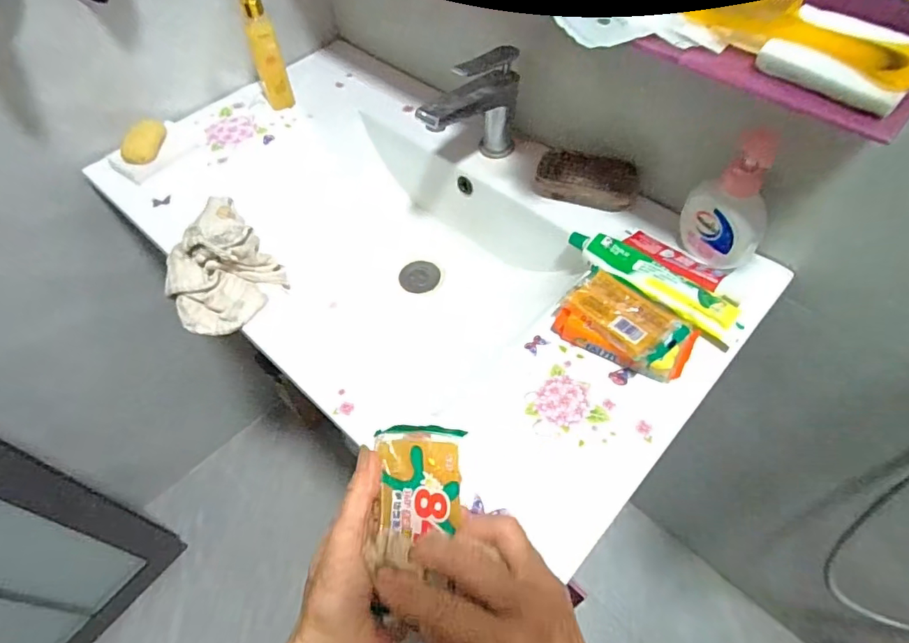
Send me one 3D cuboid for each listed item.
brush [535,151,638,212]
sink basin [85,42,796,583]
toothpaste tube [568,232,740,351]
[{"bbox_3d":[0.162,-0.170,0.647,0.122,0.043,0.058,15,63,14],"label":"brush"},{"bbox_3d":[-0.060,-0.096,0.693,0.769,0.160,0.449,39,71,24],"label":"sink basin"},{"bbox_3d":[0.208,-0.046,0.561,0.192,0.022,0.044,38,71,23],"label":"toothpaste tube"}]

